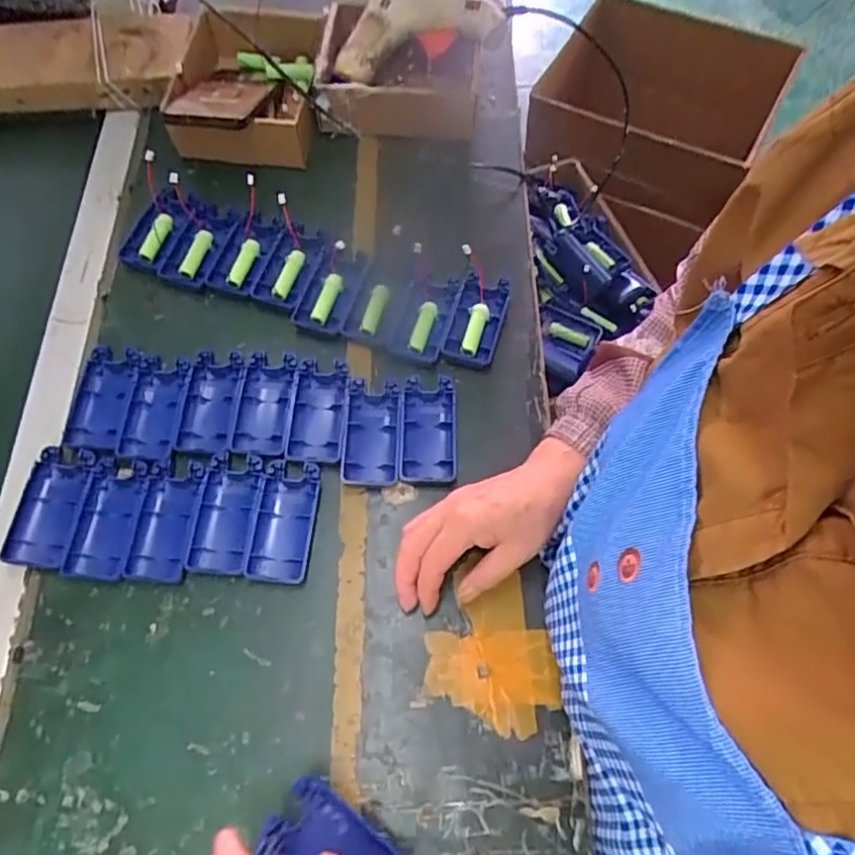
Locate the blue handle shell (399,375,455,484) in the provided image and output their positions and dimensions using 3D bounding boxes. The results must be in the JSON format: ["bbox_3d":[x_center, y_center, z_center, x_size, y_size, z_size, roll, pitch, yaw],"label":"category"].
[{"bbox_3d":[0.002,0.001,0.519,0.044,0.015,0.092,1,65,2],"label":"blue handle shell"}]

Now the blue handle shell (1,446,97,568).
[{"bbox_3d":[-0.296,0.061,0.487,0.050,0.014,0.093,3,65,3],"label":"blue handle shell"}]

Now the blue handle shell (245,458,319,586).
[{"bbox_3d":[-0.111,0.074,0.487,0.045,0.019,0.093,3,65,3],"label":"blue handle shell"}]

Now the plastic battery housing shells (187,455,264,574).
[{"bbox_3d":[-0.156,0.067,0.489,0.046,0.019,0.093,6,66,5],"label":"plastic battery housing shells"}]

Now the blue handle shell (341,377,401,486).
[{"bbox_3d":[-0.046,0.004,0.515,0.045,0.016,0.091,0,65,1],"label":"blue handle shell"}]

